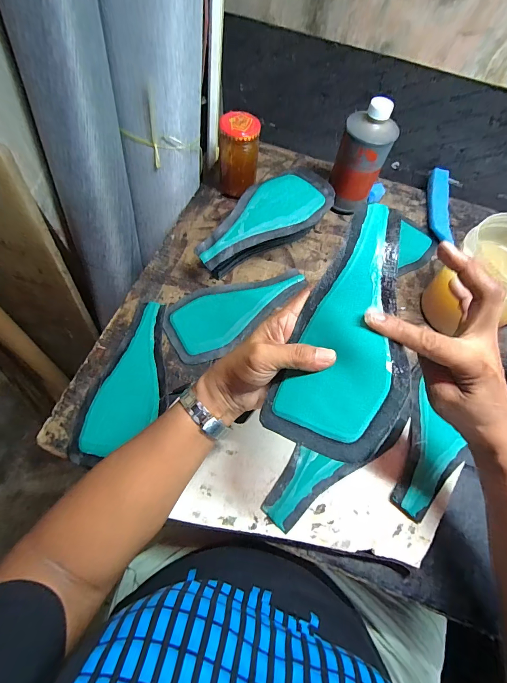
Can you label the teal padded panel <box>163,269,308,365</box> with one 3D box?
[{"bbox_3d":[-0.023,-0.053,0.440,0.208,0.013,0.100,-35,71,-19],"label":"teal padded panel"}]

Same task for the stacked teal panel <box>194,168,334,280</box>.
[{"bbox_3d":[0.023,-0.164,0.461,0.099,0.063,0.226,40,68,14],"label":"stacked teal panel"}]

